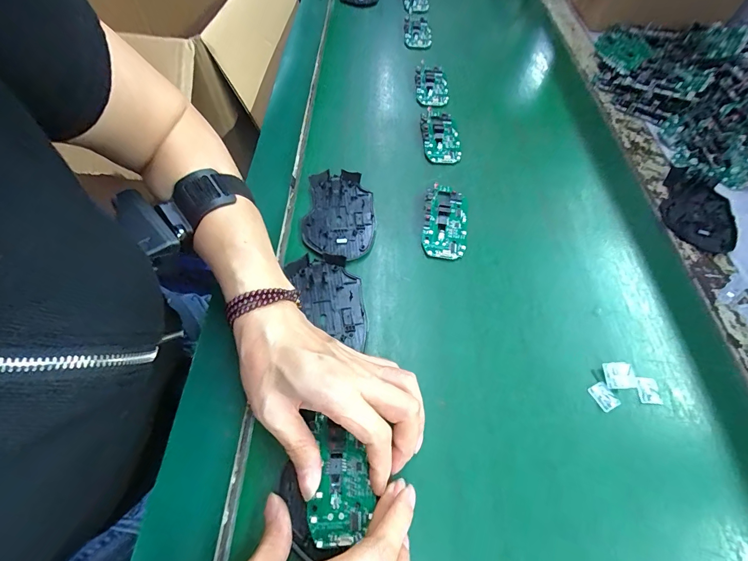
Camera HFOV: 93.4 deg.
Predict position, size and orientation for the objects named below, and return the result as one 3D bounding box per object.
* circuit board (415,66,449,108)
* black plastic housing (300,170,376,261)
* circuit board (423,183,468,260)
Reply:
[{"bbox_3d":[0.082,-0.274,0.496,0.043,0.016,0.078,-1,61,-4],"label":"circuit board"},{"bbox_3d":[-0.037,-0.069,0.371,0.074,0.013,0.110,-1,61,-4],"label":"black plastic housing"},{"bbox_3d":[0.076,-0.064,0.373,0.045,0.011,0.091,8,60,1],"label":"circuit board"}]

